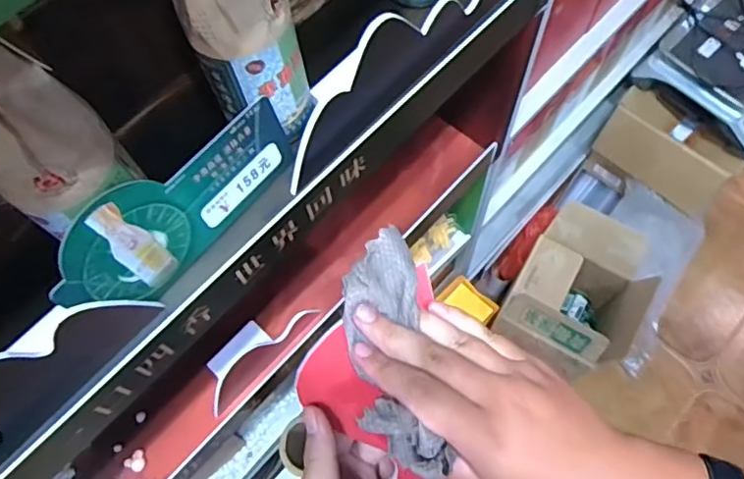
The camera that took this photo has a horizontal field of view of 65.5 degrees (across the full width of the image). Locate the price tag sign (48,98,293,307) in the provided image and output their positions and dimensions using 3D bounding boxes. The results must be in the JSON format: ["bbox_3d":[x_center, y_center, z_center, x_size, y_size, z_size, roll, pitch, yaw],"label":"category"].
[{"bbox_3d":[-0.136,-0.026,0.415,0.008,0.109,0.192,34,72,24],"label":"price tag sign"}]

